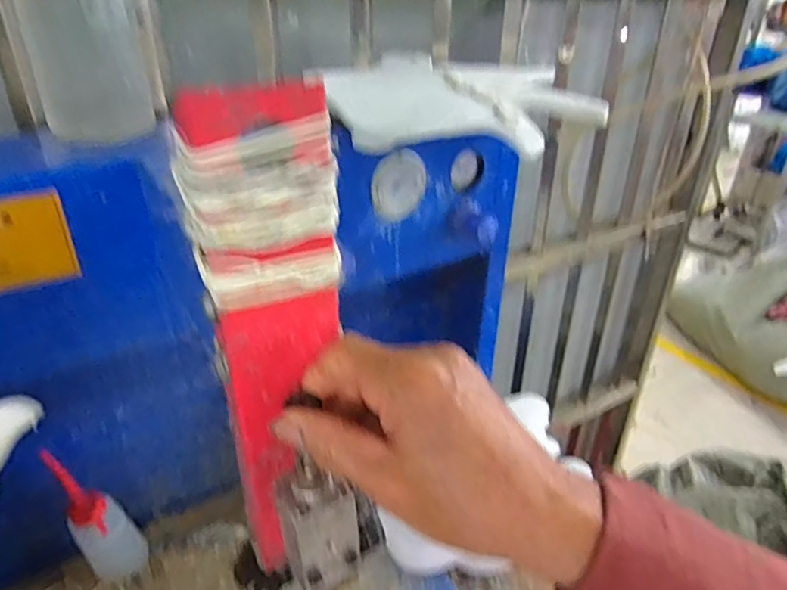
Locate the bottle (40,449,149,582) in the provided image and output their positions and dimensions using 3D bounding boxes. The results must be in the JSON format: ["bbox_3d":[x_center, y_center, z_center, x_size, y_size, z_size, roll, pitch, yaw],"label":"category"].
[{"bbox_3d":[-0.286,0.220,0.549,0.055,0.181,0.038,-19,36,-31],"label":"bottle"}]

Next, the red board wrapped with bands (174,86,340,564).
[{"bbox_3d":[-0.058,0.030,0.273,0.066,0.249,0.012,-11,30,-27],"label":"red board wrapped with bands"}]

